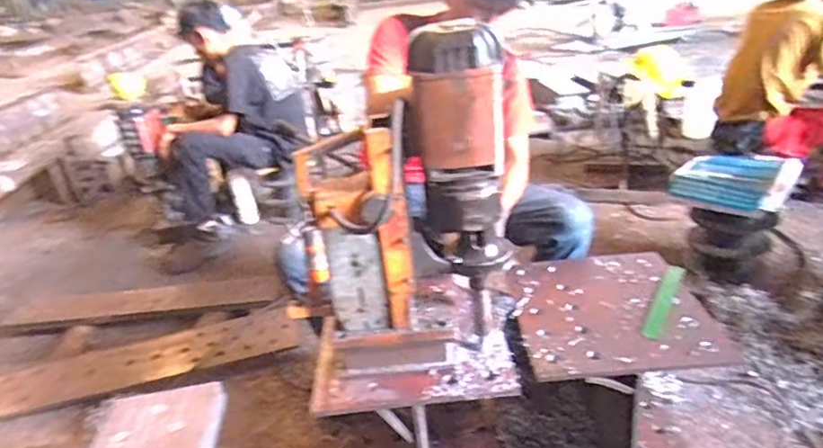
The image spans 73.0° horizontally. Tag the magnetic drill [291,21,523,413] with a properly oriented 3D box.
[{"bbox_3d":[-0.027,0.006,0.981,0.380,0.599,0.222,-5,26,4],"label":"magnetic drill"}]

